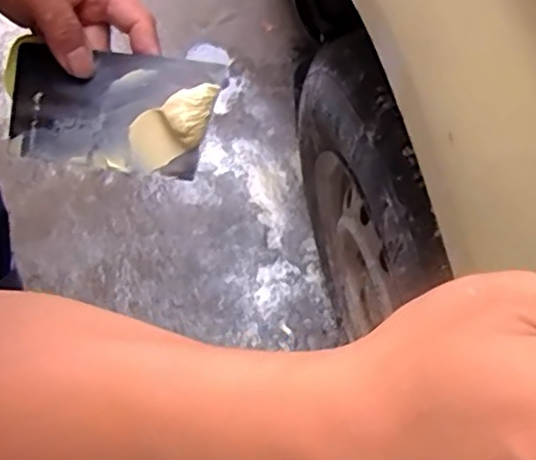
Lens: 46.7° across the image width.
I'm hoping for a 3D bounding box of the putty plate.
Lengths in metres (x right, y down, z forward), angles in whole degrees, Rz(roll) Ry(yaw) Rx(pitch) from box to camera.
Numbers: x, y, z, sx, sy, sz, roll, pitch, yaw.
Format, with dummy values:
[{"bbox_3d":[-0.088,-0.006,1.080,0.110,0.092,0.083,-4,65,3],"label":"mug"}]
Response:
[{"bbox_3d":[-0.106,-0.077,0.391,0.142,0.011,0.073,12,93,12],"label":"putty plate"}]

